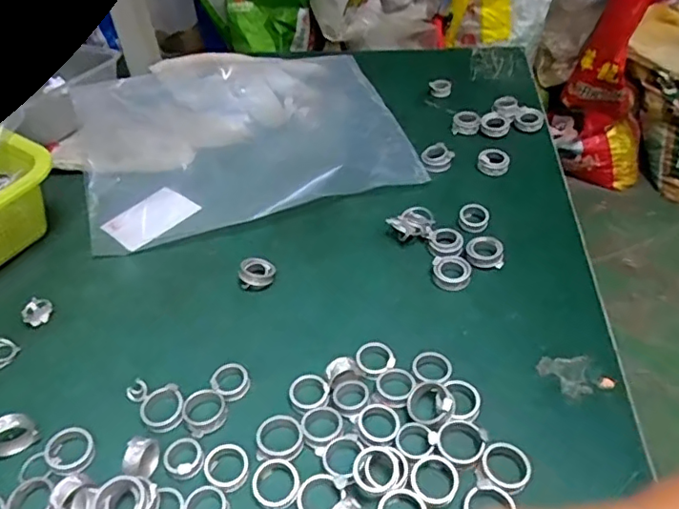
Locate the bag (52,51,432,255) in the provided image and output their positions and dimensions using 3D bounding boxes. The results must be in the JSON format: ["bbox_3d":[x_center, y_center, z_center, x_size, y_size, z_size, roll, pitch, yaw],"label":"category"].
[{"bbox_3d":[-0.105,-0.122,0.554,0.314,0.047,0.236,-12,44,-11],"label":"bag"}]

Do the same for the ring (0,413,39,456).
[{"bbox_3d":[-0.201,0.110,0.347,0.028,0.023,0.012,-30,50,-26],"label":"ring"}]

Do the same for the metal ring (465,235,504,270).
[{"bbox_3d":[0.113,-0.003,0.445,0.028,0.012,0.025,6,44,8],"label":"metal ring"}]

